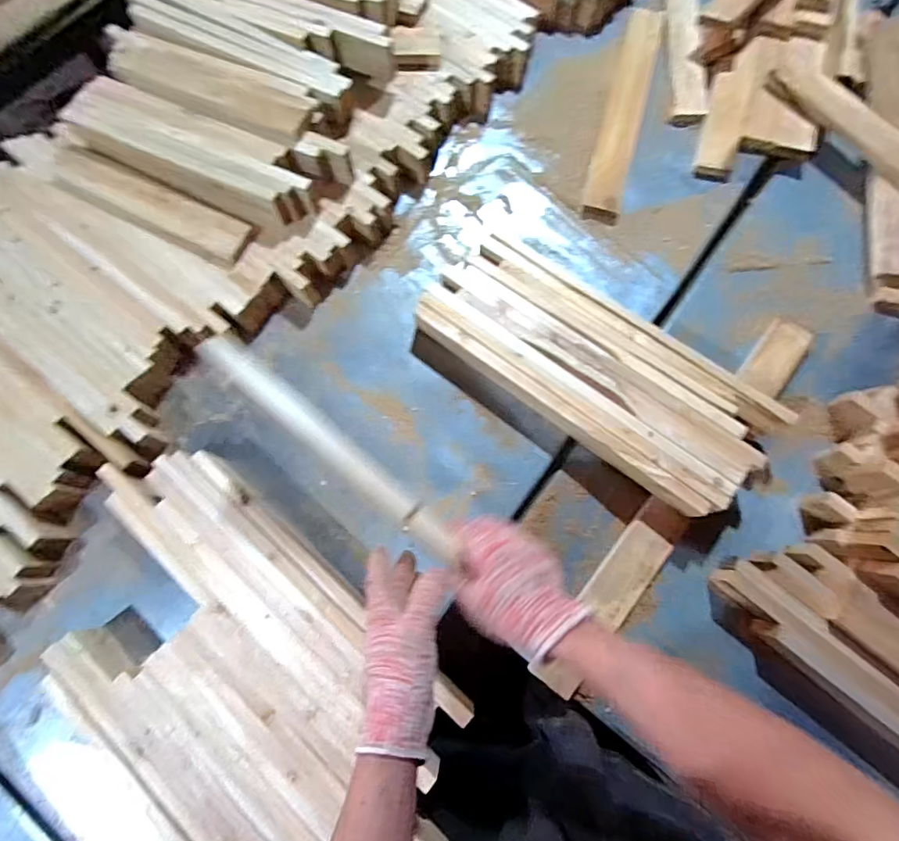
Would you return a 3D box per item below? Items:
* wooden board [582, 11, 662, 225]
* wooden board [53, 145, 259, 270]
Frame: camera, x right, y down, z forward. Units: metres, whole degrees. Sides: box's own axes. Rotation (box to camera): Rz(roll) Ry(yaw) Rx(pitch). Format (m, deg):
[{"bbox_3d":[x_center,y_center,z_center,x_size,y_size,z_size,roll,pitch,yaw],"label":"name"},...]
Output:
[{"bbox_3d":[0.305,-0.545,0.828,0.063,0.025,0.447,15,76,5],"label":"wooden board"},{"bbox_3d":[-0.474,-0.339,0.739,0.362,0.019,0.074,26,77,8],"label":"wooden board"}]

